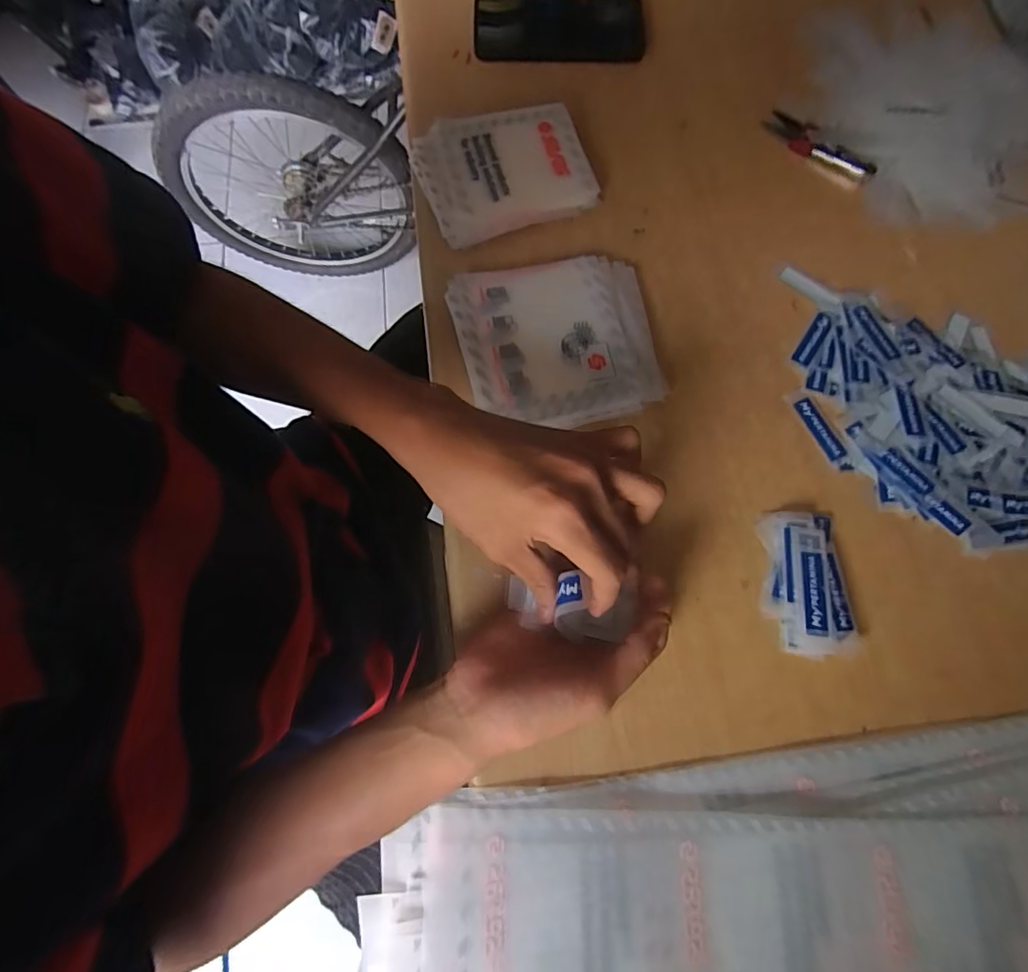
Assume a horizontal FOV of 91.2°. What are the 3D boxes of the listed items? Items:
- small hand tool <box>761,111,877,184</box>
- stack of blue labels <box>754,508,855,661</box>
[{"bbox_3d":[0.264,-0.294,0.435,0.100,0.008,0.031,32,76,9],"label":"small hand tool"},{"bbox_3d":[0.190,0.063,0.331,0.053,0.008,0.092,-3,73,0],"label":"stack of blue labels"}]

